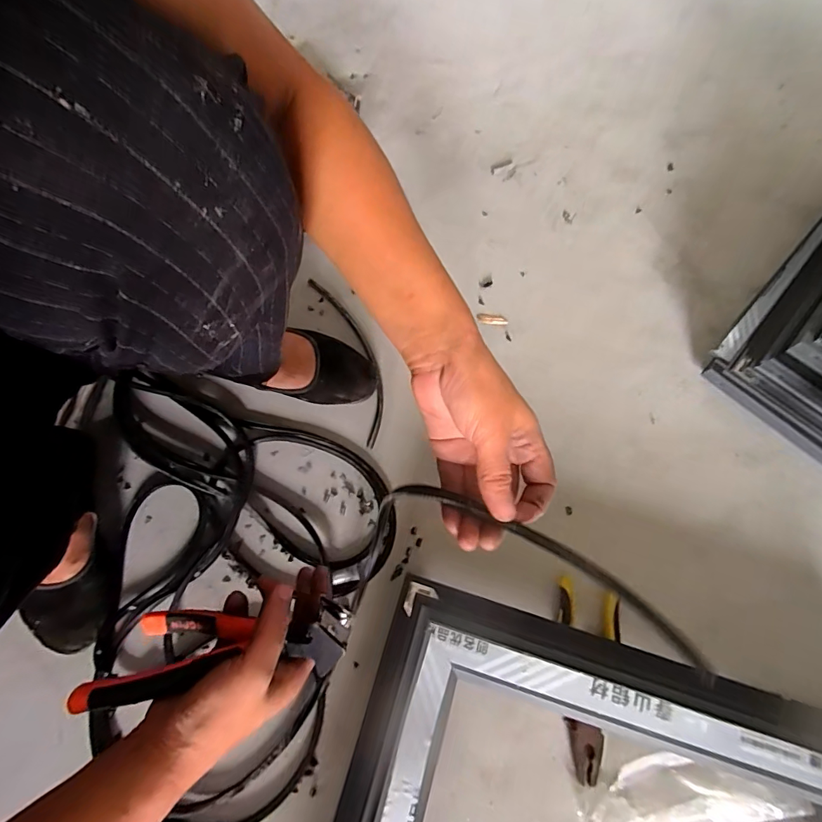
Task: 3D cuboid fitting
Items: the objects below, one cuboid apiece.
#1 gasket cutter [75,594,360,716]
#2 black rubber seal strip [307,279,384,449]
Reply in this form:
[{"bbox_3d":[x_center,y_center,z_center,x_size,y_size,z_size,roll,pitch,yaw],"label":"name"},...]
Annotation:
[{"bbox_3d":[-0.127,0.165,0.315,0.166,0.086,0.028,-5,100,-2],"label":"gasket cutter"},{"bbox_3d":[-0.080,-0.080,0.616,0.050,0.012,0.267,-19,71,-6],"label":"black rubber seal strip"}]

